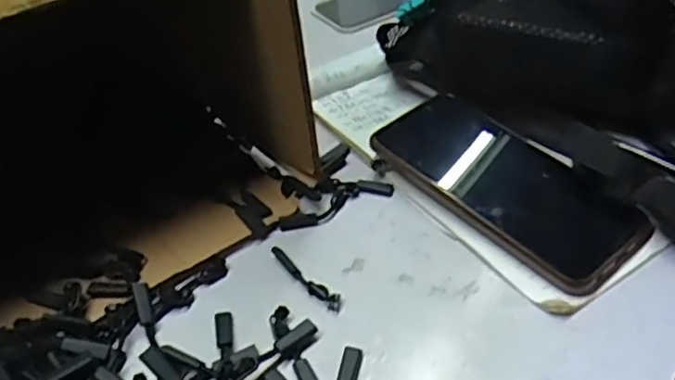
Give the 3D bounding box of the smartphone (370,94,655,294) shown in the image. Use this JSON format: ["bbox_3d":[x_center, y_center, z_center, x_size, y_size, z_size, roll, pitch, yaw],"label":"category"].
[{"bbox_3d":[0.100,-0.007,0.392,0.073,0.016,0.163,-36,55,-22],"label":"smartphone"}]

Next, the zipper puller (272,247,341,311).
[{"bbox_3d":[-0.019,0.049,0.363,0.010,0.005,0.057,-35,51,-30],"label":"zipper puller"}]

